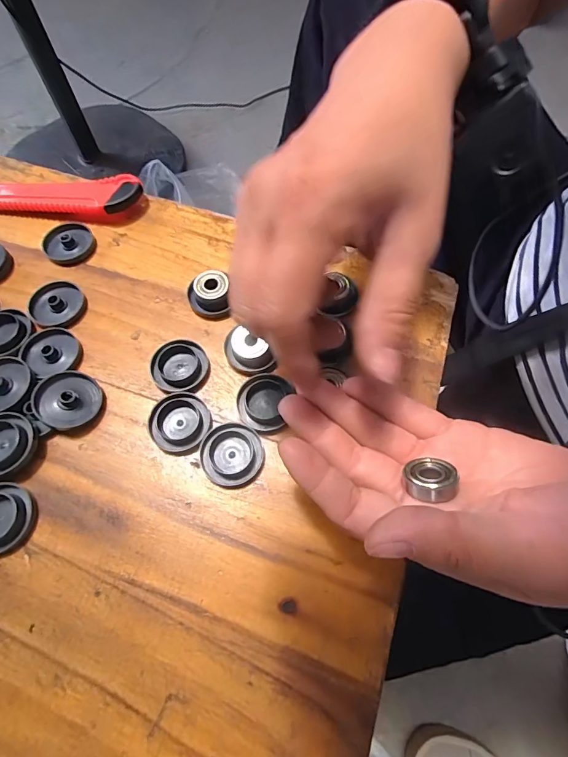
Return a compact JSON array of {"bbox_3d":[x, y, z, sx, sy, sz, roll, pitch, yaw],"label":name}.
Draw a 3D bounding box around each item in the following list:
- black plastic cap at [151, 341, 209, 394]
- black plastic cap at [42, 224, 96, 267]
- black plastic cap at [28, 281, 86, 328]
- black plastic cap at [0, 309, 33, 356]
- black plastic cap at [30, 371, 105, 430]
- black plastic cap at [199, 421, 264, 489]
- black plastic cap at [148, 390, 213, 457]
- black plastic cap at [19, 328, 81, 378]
[{"bbox_3d":[-0.060,-0.007,0.226,0.031,0.007,0.031,1,65,-1],"label":"black plastic cap"},{"bbox_3d":[-0.148,-0.094,0.267,0.032,0.006,0.035,1,65,-1],"label":"black plastic cap"},{"bbox_3d":[-0.143,-0.047,0.244,0.031,0.006,0.033,1,65,-1],"label":"black plastic cap"},{"bbox_3d":[-0.171,-0.028,0.235,0.034,0.006,0.031,1,65,-1],"label":"black plastic cap"},{"bbox_3d":[-0.120,0.012,0.214,0.032,0.012,0.032,1,65,-1],"label":"black plastic cap"},{"bbox_3d":[-0.027,0.040,0.204,0.032,0.004,0.033,-14,66,-8],"label":"black plastic cap"},{"bbox_3d":[-0.056,0.026,0.211,0.032,0.005,0.032,-17,66,-9],"label":"black plastic cap"},{"bbox_3d":[-0.139,-0.017,0.229,0.029,0.004,0.030,1,65,-1],"label":"black plastic cap"}]

